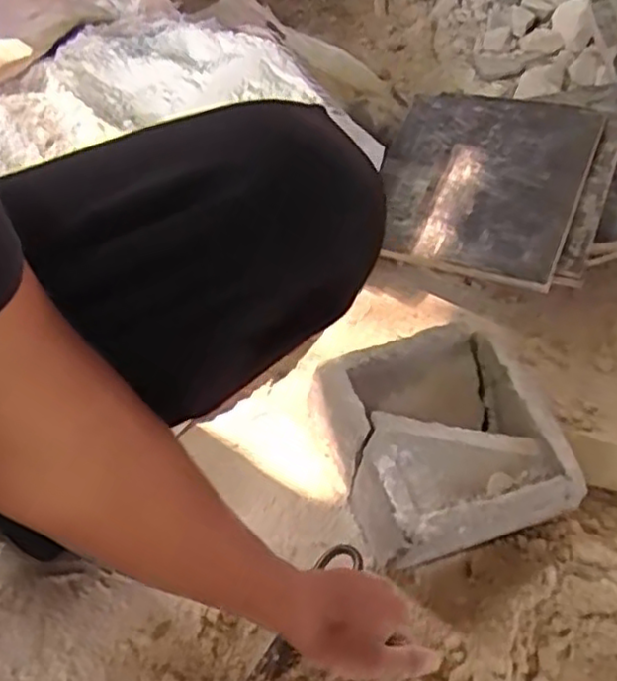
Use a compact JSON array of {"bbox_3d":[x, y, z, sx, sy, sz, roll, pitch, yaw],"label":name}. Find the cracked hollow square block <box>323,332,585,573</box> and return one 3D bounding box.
[{"bbox_3d":[0.133,0.107,0.700,0.200,0.107,0.212,-17,64,-16],"label":"cracked hollow square block"}]

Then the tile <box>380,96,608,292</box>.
[{"bbox_3d":[0.212,-0.202,0.869,0.246,0.024,0.254,18,72,21],"label":"tile"}]

